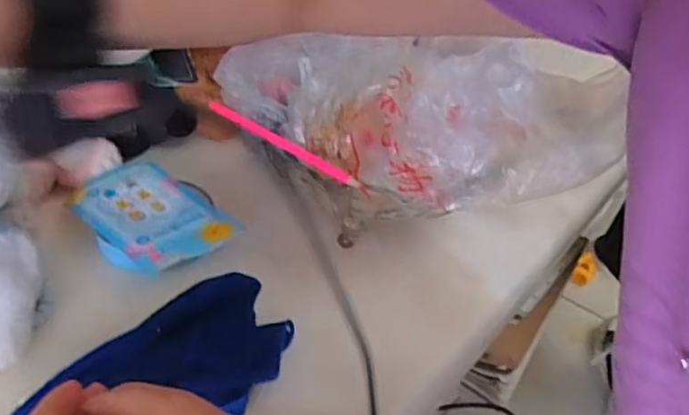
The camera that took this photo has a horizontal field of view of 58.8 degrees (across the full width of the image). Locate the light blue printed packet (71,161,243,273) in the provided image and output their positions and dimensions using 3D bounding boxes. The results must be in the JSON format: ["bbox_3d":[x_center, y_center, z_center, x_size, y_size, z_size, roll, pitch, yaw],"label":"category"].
[{"bbox_3d":[-0.161,0.006,0.522,0.097,0.029,0.130,-28,47,-37],"label":"light blue printed packet"}]

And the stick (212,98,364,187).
[{"bbox_3d":[-0.051,-0.053,0.490,0.161,0.009,0.012,29,42,29],"label":"stick"}]

